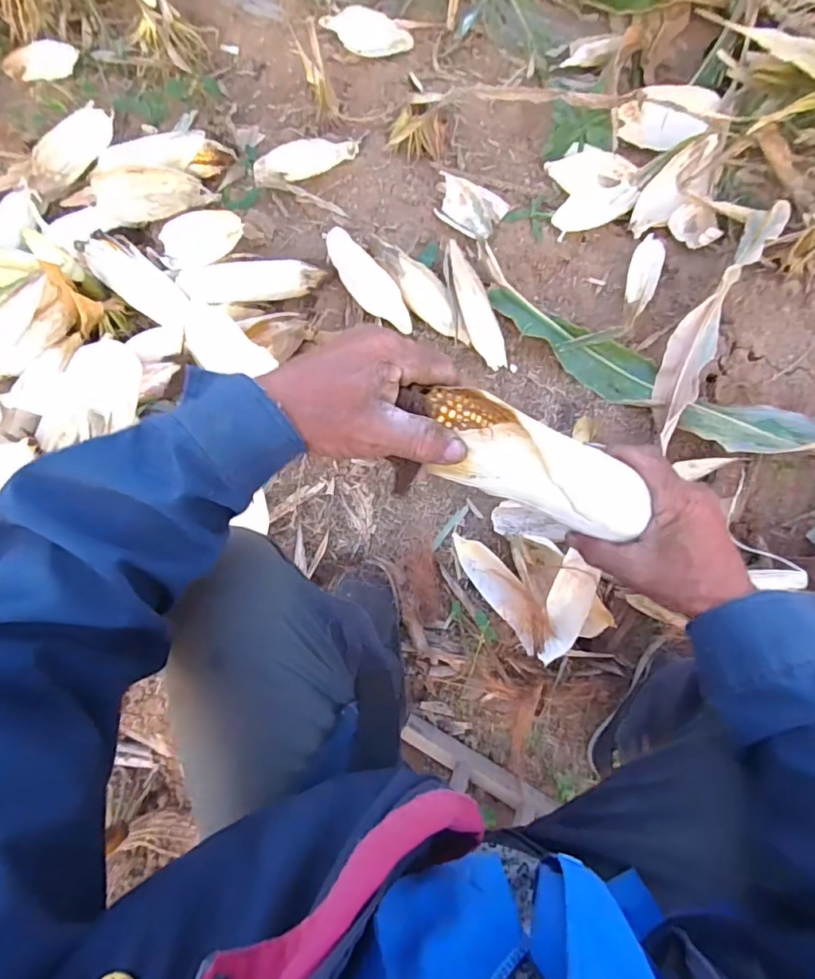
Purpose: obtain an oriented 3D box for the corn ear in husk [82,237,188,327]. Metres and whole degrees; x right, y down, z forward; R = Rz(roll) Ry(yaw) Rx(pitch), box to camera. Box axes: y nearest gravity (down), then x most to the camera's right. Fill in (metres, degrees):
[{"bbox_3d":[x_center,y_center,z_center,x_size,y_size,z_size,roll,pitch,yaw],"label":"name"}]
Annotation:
[{"bbox_3d":[-0.429,-0.328,0.851,0.078,0.047,0.209,-44,78,-8],"label":"corn ear in husk"}]

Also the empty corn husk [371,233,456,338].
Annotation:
[{"bbox_3d":[0.014,-0.337,0.871,0.056,0.043,0.204,-40,92,-11],"label":"empty corn husk"}]

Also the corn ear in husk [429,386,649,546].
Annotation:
[{"bbox_3d":[0.088,-0.014,0.352,0.170,0.044,0.054,27,74,-15],"label":"corn ear in husk"}]

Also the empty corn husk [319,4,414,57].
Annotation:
[{"bbox_3d":[-0.080,-0.913,1.059,0.186,0.046,0.063,-3,72,-19],"label":"empty corn husk"}]

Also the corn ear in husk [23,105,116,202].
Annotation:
[{"bbox_3d":[-0.593,-0.595,0.940,0.076,0.067,0.209,20,78,7],"label":"corn ear in husk"}]

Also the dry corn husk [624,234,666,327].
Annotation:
[{"bbox_3d":[0.391,-0.347,0.875,0.054,0.051,0.189,15,77,6],"label":"dry corn husk"}]

